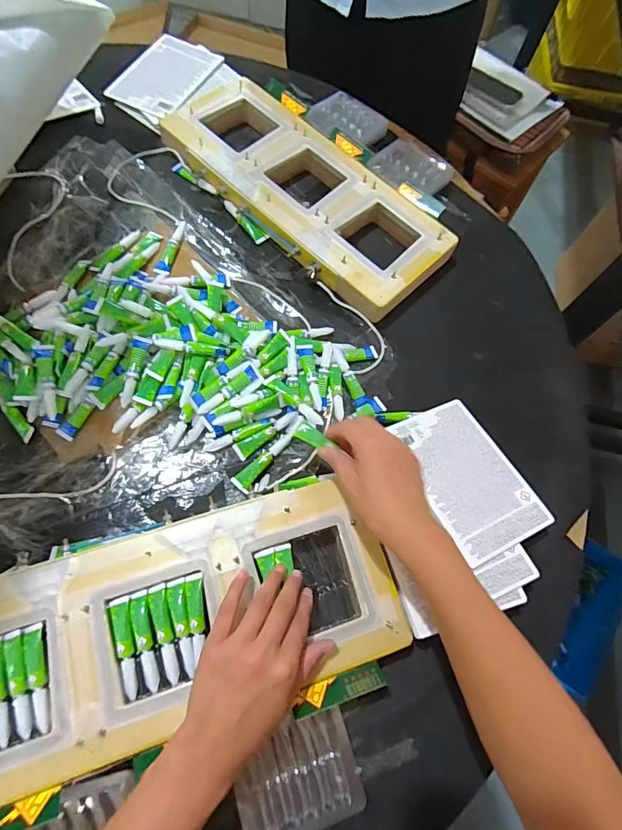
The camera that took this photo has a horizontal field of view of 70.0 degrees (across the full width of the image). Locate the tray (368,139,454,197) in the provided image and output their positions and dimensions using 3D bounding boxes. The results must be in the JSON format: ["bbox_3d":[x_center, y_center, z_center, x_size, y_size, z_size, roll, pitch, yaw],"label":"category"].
[{"bbox_3d":[0.150,-0.366,0.662,0.106,0.022,0.088,35,68,9],"label":"tray"}]

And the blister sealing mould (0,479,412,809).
[{"bbox_3d":[-0.134,0.191,0.401,0.418,0.030,0.168,-16,70,-12],"label":"blister sealing mould"}]

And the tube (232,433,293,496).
[{"bbox_3d":[-0.052,0.050,0.487,0.023,0.012,0.080,40,69,11],"label":"tube"}]

